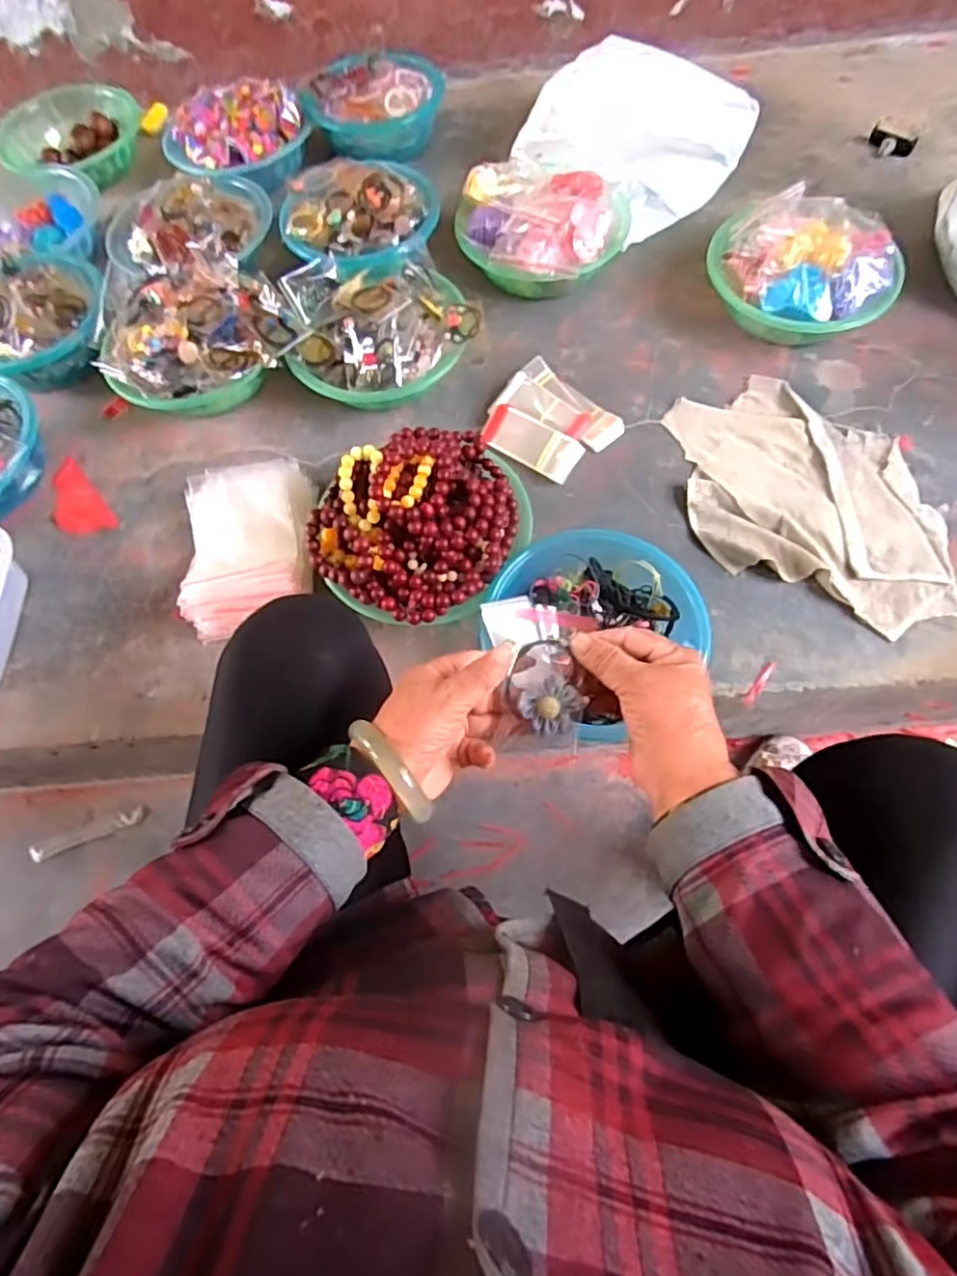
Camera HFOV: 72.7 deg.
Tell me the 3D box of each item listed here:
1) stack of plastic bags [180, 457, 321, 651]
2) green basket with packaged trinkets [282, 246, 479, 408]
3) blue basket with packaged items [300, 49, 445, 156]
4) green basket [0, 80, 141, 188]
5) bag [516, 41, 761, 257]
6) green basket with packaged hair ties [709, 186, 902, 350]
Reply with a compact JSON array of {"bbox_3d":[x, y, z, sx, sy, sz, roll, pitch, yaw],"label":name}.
[{"bbox_3d":[-0.265,-0.111,0.762,0.142,0.074,0.223,-10,66,0],"label":"stack of plastic bags"},{"bbox_3d":[-0.136,-0.402,0.858,0.230,0.095,0.223,-1,66,3],"label":"green basket with packaged trinkets"},{"bbox_3d":[-0.166,-0.869,1.065,0.217,0.069,0.188,0,66,4],"label":"blue basket with packaged items"},{"bbox_3d":[-0.685,-0.823,1.077,0.214,0.062,0.220,-1,66,3],"label":"green basket"},{"bbox_3d":[0.238,-0.767,0.990,0.281,0.097,0.349,35,73,17],"label":"bag"},{"bbox_3d":[0.420,-0.497,0.865,0.219,0.108,0.234,-2,66,3],"label":"green basket with packaged hair ties"}]

